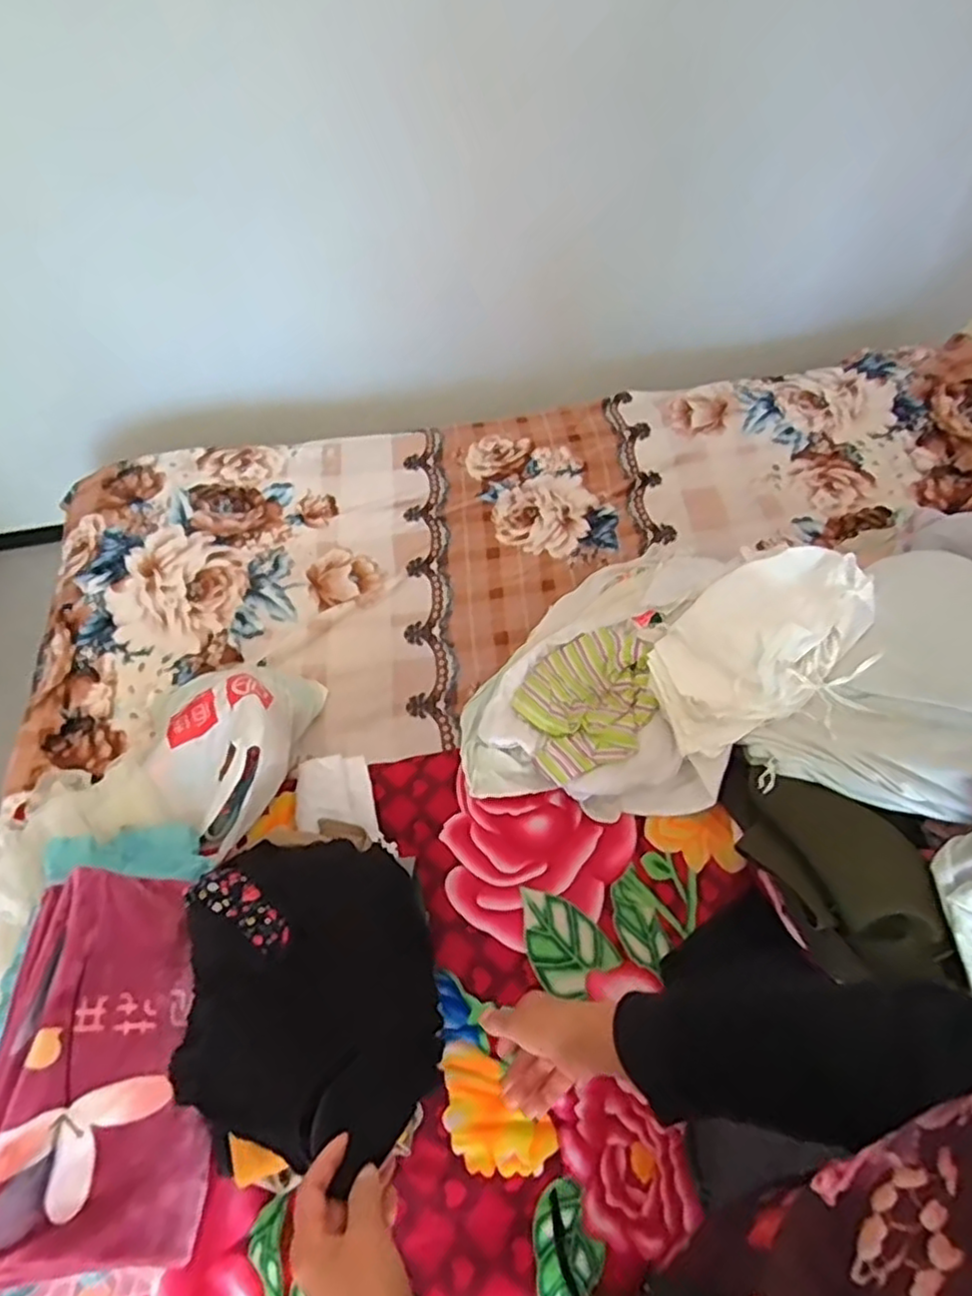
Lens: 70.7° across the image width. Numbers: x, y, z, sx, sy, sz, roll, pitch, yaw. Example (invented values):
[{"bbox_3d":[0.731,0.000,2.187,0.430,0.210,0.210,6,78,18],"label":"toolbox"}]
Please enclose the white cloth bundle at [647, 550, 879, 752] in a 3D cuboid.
[{"bbox_3d":[0.388,-0.005,0.975,0.351,0.087,0.197,-33,62,-19],"label":"white cloth bundle"}]

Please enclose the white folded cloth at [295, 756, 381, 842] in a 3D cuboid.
[{"bbox_3d":[-0.212,0.211,0.952,0.106,0.051,0.117,-12,57,-7],"label":"white folded cloth"}]

